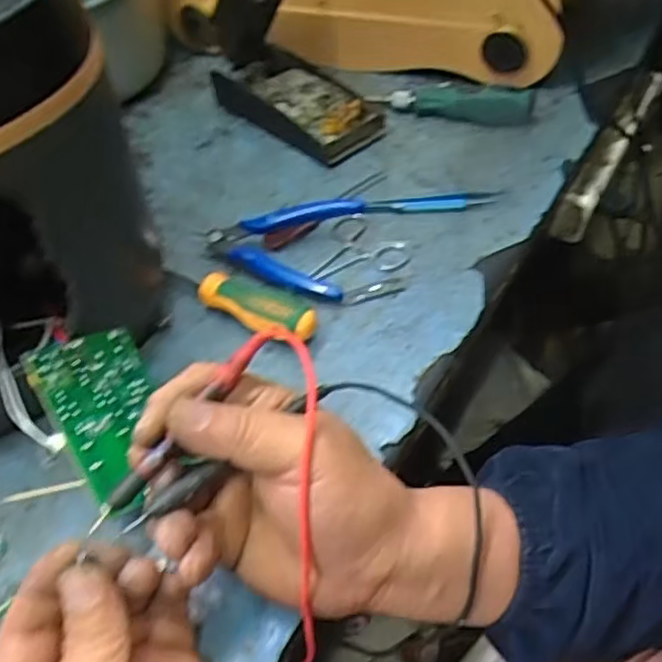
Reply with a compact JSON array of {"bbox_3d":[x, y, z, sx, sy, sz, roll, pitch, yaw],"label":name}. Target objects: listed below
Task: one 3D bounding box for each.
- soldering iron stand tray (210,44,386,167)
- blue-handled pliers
[{"bbox_3d":[-0.030,-0.206,0.603,0.085,0.029,0.155,-34,54,-22],"label":"soldering iron stand tray"},{"bbox_3d":[-0.036,-0.065,0.486,0.106,0.030,0.086,8,51,13],"label":"blue-handled pliers"}]

